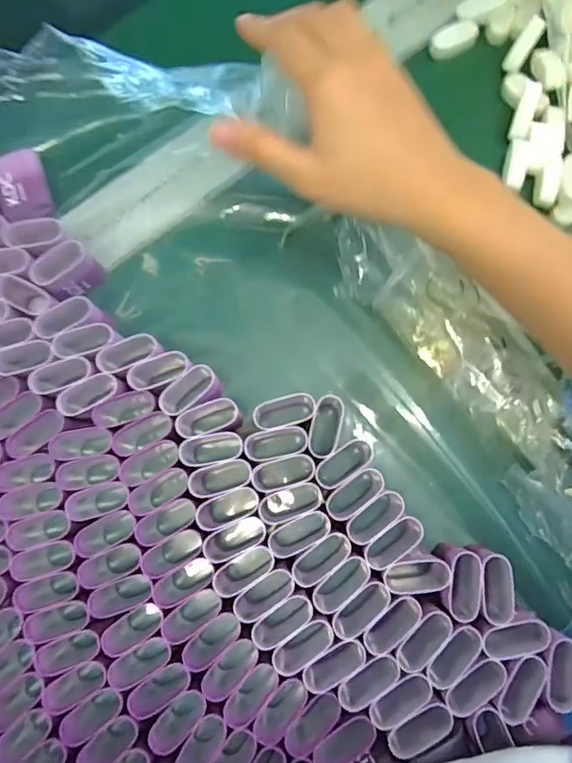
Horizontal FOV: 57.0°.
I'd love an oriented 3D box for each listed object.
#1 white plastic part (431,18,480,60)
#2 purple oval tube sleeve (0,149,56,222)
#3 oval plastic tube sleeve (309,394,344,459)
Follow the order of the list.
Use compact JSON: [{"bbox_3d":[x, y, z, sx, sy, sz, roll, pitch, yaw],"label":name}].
[{"bbox_3d":[0.117,-0.238,0.367,0.031,0.010,0.019,-33,80,-6],"label":"white plastic part"},{"bbox_3d":[-0.179,-0.132,0.356,0.034,0.016,0.046,-15,79,-3],"label":"purple oval tube sleeve"},{"bbox_3d":[0.022,0.027,0.305,0.015,0.036,0.035,14,79,3],"label":"oval plastic tube sleeve"}]

